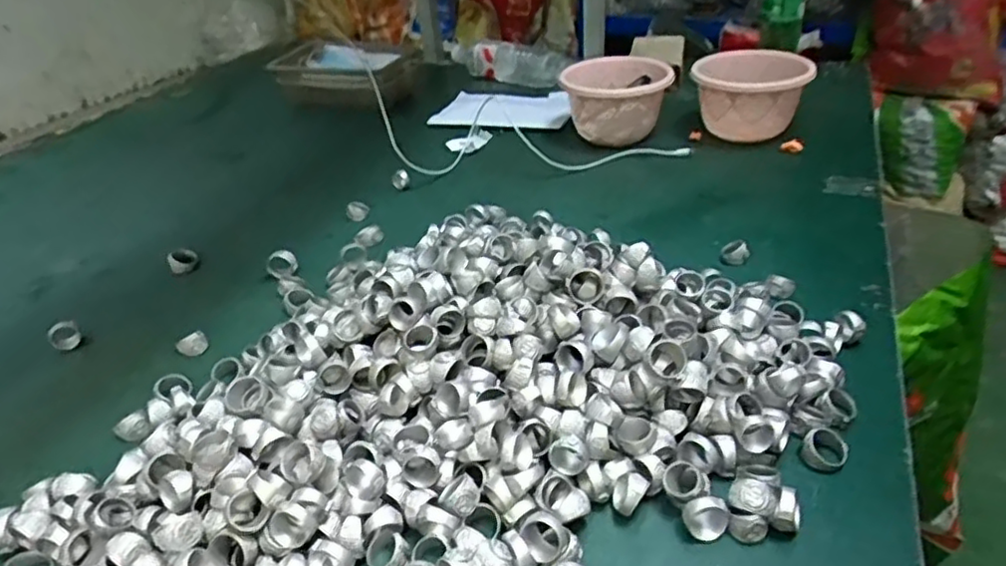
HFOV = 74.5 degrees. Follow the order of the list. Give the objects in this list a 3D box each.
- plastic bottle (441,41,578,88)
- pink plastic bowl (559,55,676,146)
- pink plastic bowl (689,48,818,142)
[{"bbox_3d":[-0.009,-0.399,1.188,0.236,0.060,0.071,16,39,27],"label":"plastic bottle"},{"bbox_3d":[0.160,-0.259,0.932,0.136,0.088,0.141,13,37,23],"label":"pink plastic bowl"},{"bbox_3d":[0.355,-0.276,0.981,0.156,0.094,0.182,21,40,30],"label":"pink plastic bowl"}]

